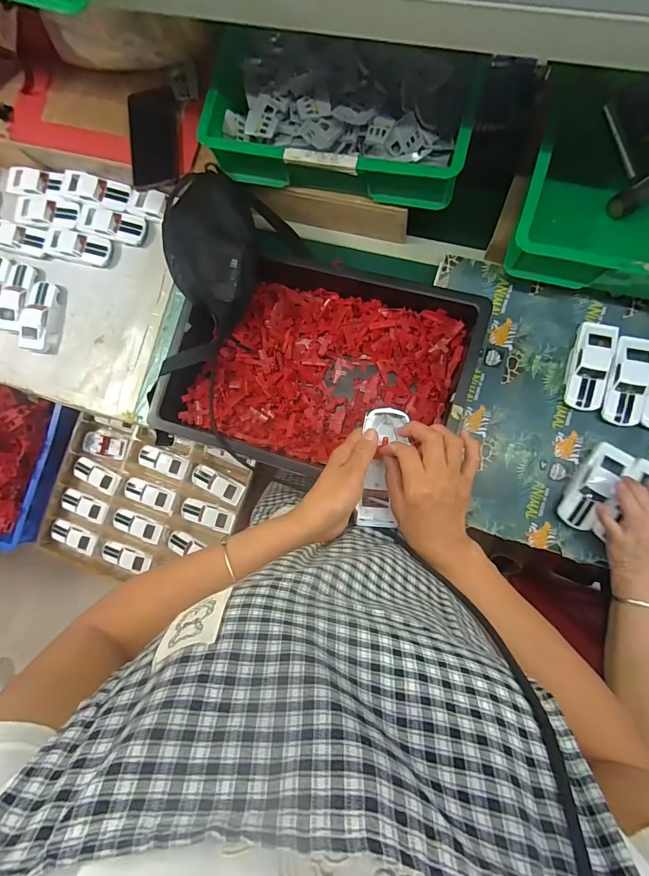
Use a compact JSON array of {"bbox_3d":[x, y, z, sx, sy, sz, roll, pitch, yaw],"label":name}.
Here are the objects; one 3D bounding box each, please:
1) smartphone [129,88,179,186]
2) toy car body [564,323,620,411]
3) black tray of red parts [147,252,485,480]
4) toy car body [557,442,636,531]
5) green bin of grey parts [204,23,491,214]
[{"bbox_3d":[-0.272,-0.481,0.644,0.076,0.009,0.142,-6,92,-2],"label":"smartphone"},{"bbox_3d":[0.399,-0.107,0.604,0.053,0.022,0.126,11,86,9],"label":"toy car body"},{"bbox_3d":[-0.015,-0.109,0.633,0.461,0.086,0.318,11,86,9],"label":"black tray of red parts"},{"bbox_3d":[0.398,0.072,0.595,0.052,0.049,0.129,30,89,10],"label":"toy car body"},{"bbox_3d":[0.022,-0.445,0.552,0.351,0.093,0.176,14,87,9],"label":"green bin of grey parts"}]

